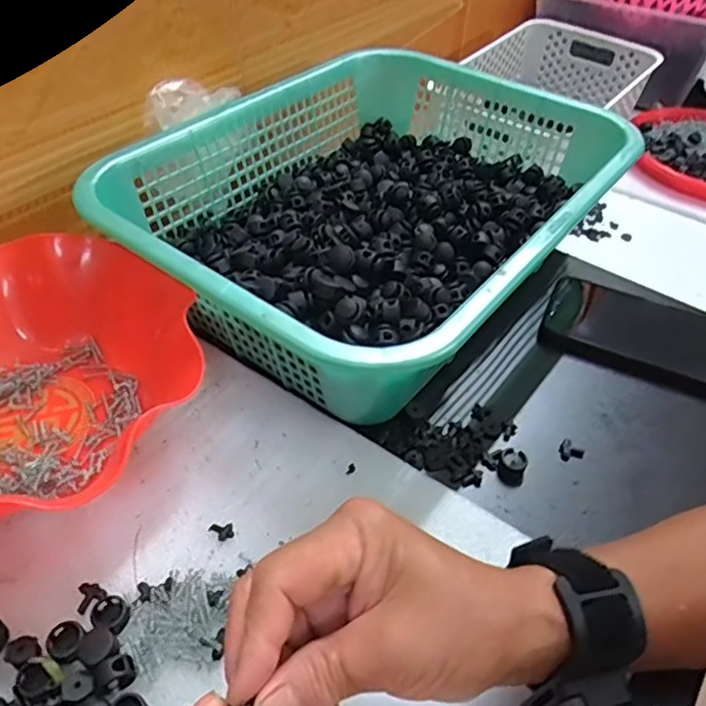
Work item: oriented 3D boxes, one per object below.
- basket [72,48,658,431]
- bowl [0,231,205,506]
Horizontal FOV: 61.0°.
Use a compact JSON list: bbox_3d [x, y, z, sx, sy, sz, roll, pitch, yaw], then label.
[{"bbox_3d":[0.016,-0.113,0.473,0.293,0.100,0.364,32,52,24],"label":"basket"},{"bbox_3d":[-0.215,0.008,0.372,0.191,0.051,0.220,25,49,18],"label":"bowl"}]

